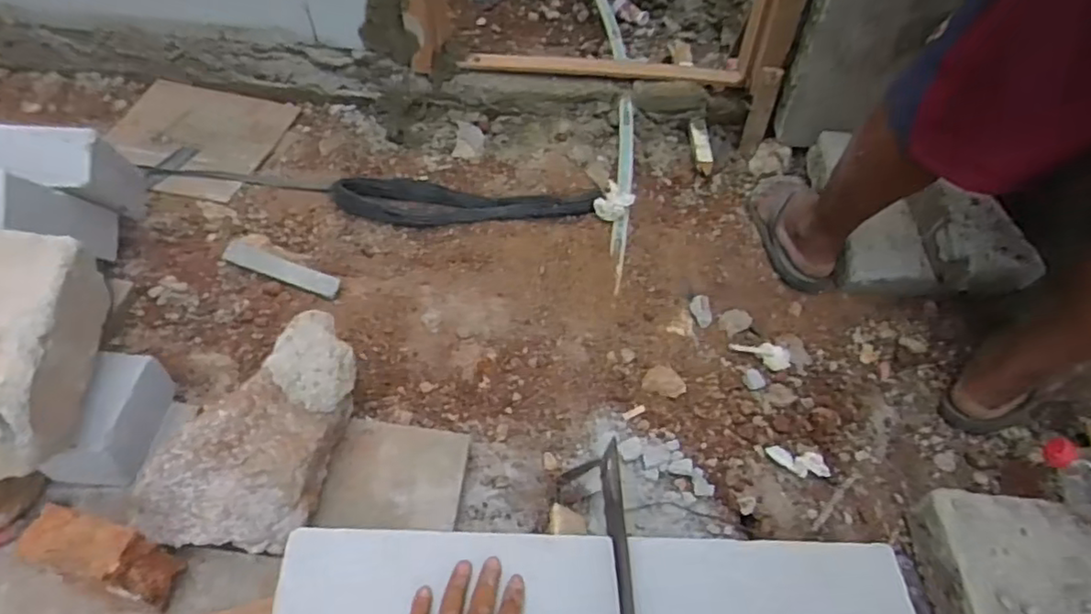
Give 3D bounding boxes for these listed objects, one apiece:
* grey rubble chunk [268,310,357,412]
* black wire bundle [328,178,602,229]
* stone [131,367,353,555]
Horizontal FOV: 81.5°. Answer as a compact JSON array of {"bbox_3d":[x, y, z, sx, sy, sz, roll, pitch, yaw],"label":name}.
[{"bbox_3d":[-0.261,0.067,0.705,0.091,0.046,0.112,-26,76,-41],"label":"grey rubble chunk"},{"bbox_3d":[-0.135,-0.185,1.102,0.459,0.044,0.073,-3,51,-2],"label":"black wire bundle"},{"bbox_3d":[-0.302,0.148,0.640,0.144,0.106,0.178,7,52,6],"label":"stone"}]

